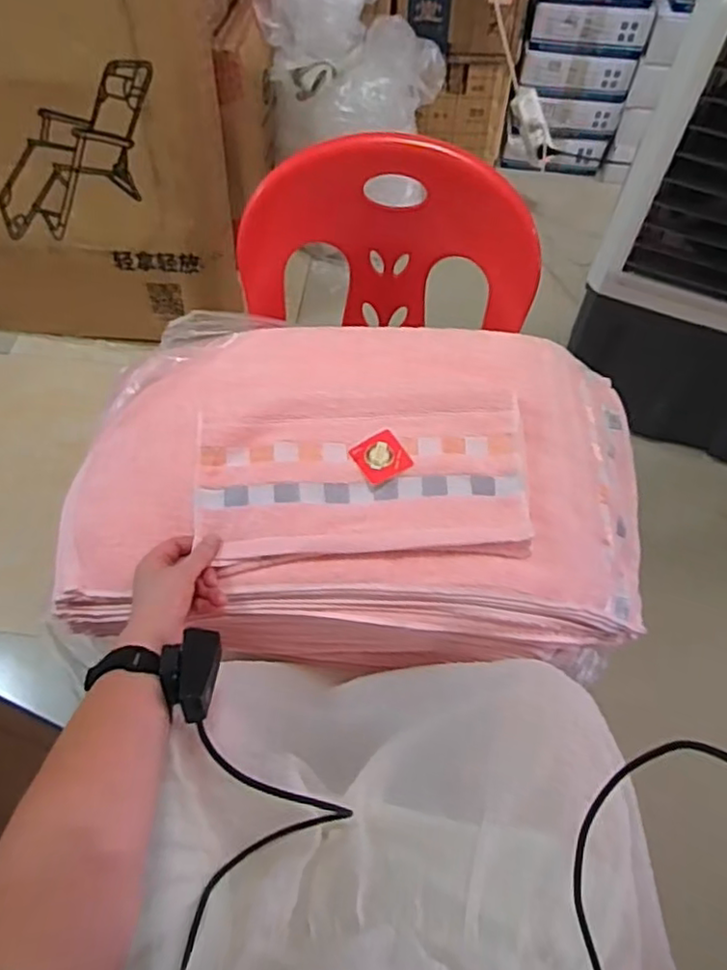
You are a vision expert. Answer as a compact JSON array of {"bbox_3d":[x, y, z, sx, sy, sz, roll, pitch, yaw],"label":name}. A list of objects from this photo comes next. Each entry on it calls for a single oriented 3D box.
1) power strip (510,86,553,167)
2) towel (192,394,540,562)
[{"bbox_3d":[0.397,-0.844,1.498,0.066,0.175,0.041,1,50,39],"label":"power strip"},{"bbox_3d":[0.000,-0.007,0.636,0.323,0.013,0.158,-3,74,-2],"label":"towel"}]

